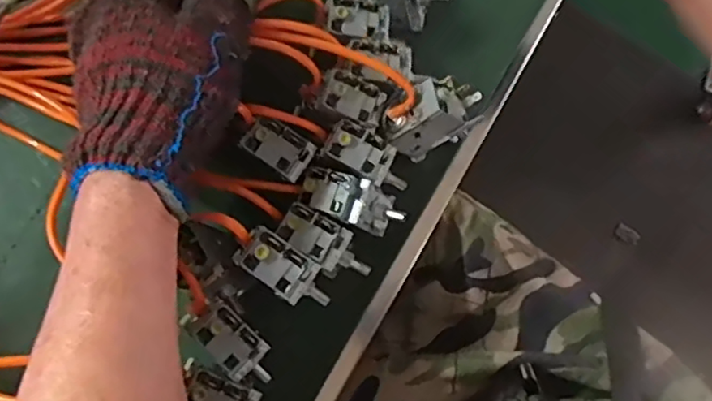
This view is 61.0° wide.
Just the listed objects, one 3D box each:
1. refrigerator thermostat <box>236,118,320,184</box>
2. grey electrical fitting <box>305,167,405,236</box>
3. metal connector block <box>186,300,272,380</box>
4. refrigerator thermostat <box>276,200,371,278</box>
[{"bbox_3d":[-0.044,-0.031,0.341,0.038,0.019,0.023,37,84,-28],"label":"refrigerator thermostat"},{"bbox_3d":[0.001,0.001,0.337,0.056,0.022,0.026,25,78,-28],"label":"grey electrical fitting"},{"bbox_3d":[-0.062,0.076,0.316,0.023,0.021,0.045,-38,82,-7],"label":"metal connector block"},{"bbox_3d":[-0.016,0.026,0.337,0.058,0.020,0.025,37,79,-27],"label":"refrigerator thermostat"}]

